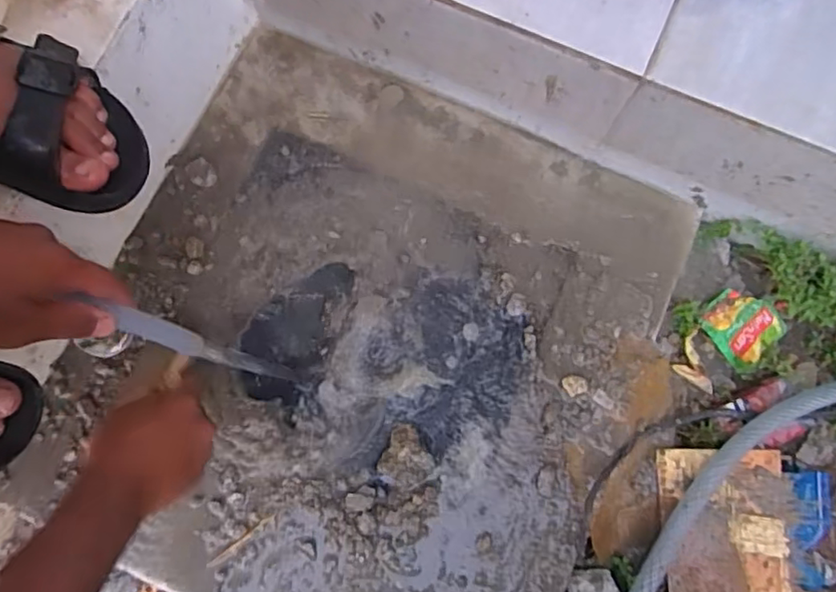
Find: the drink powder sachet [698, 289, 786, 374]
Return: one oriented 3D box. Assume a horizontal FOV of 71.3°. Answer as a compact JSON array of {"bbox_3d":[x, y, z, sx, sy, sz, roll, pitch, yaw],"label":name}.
[{"bbox_3d":[0.334,0.028,0.596,0.080,0.011,0.083,-39,105,-13],"label":"drink powder sachet"}]

